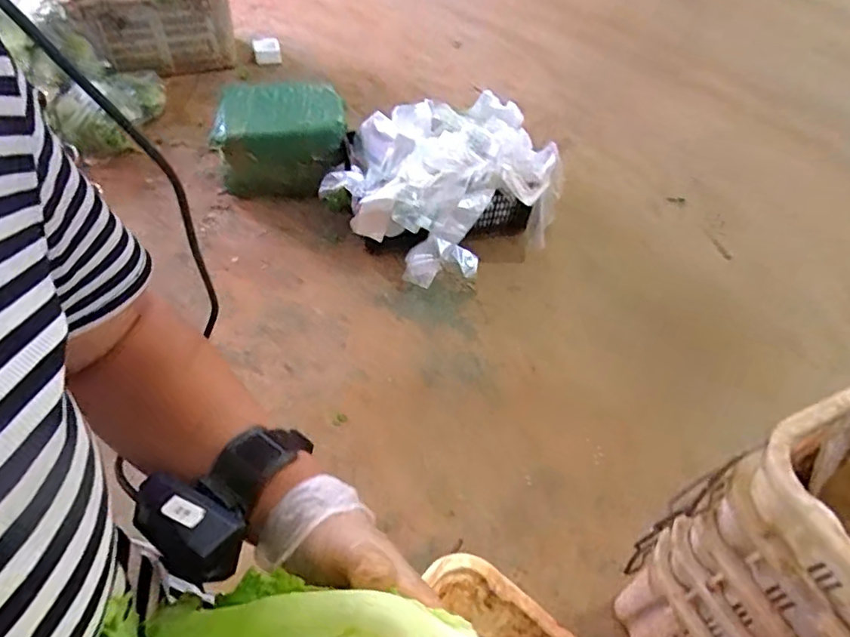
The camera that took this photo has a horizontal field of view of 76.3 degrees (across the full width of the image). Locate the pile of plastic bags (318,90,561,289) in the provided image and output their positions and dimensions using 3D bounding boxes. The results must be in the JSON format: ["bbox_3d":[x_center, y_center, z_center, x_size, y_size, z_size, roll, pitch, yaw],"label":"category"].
[{"bbox_3d":[0.062,-0.446,1.816,0.743,0.346,0.519,-15,54,-17],"label":"pile of plastic bags"}]

